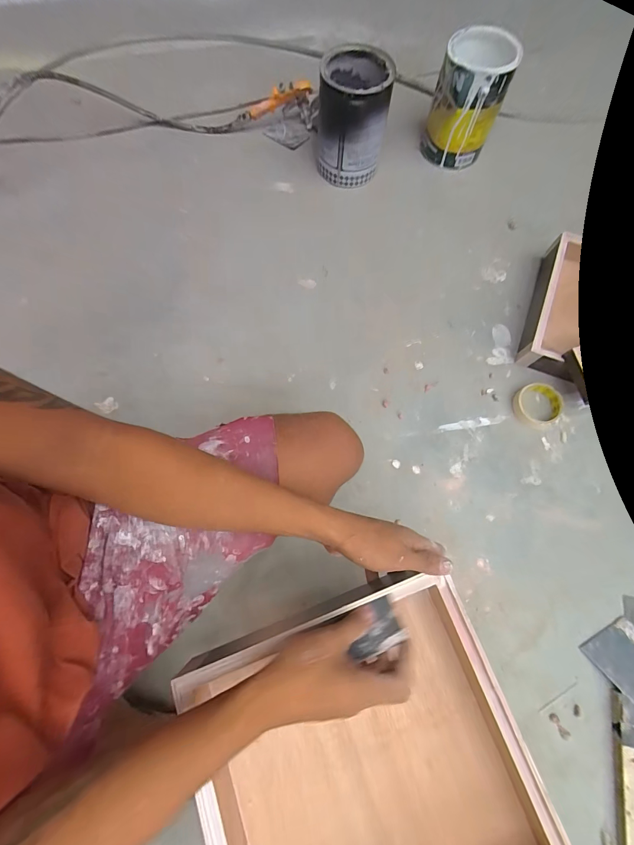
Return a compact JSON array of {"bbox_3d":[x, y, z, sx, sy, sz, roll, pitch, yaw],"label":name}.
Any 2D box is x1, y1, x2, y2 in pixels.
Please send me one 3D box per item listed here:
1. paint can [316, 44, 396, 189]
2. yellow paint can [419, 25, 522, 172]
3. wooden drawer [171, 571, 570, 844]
[{"bbox_3d":[0.078,-0.702,0.790,0.152,0.201,0.157,2,74,0],"label":"paint can"},{"bbox_3d":[0.357,-0.769,0.807,0.154,0.197,0.188,20,75,6],"label":"yellow paint can"},{"bbox_3d":[0.051,0.355,0.344,0.304,0.059,0.307,-20,75,-6],"label":"wooden drawer"}]

